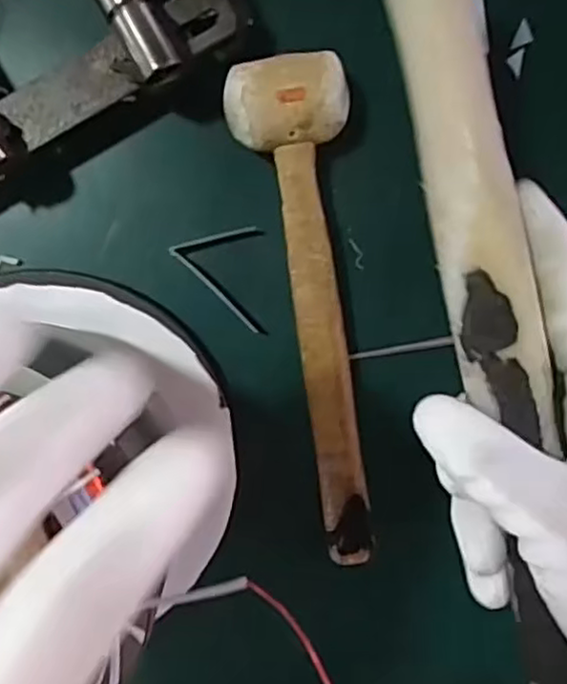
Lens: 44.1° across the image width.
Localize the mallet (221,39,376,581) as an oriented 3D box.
[{"bbox_3d":[0.017,-0.011,0.365,0.056,0.050,0.259,-9,97,-4],"label":"mallet"}]

